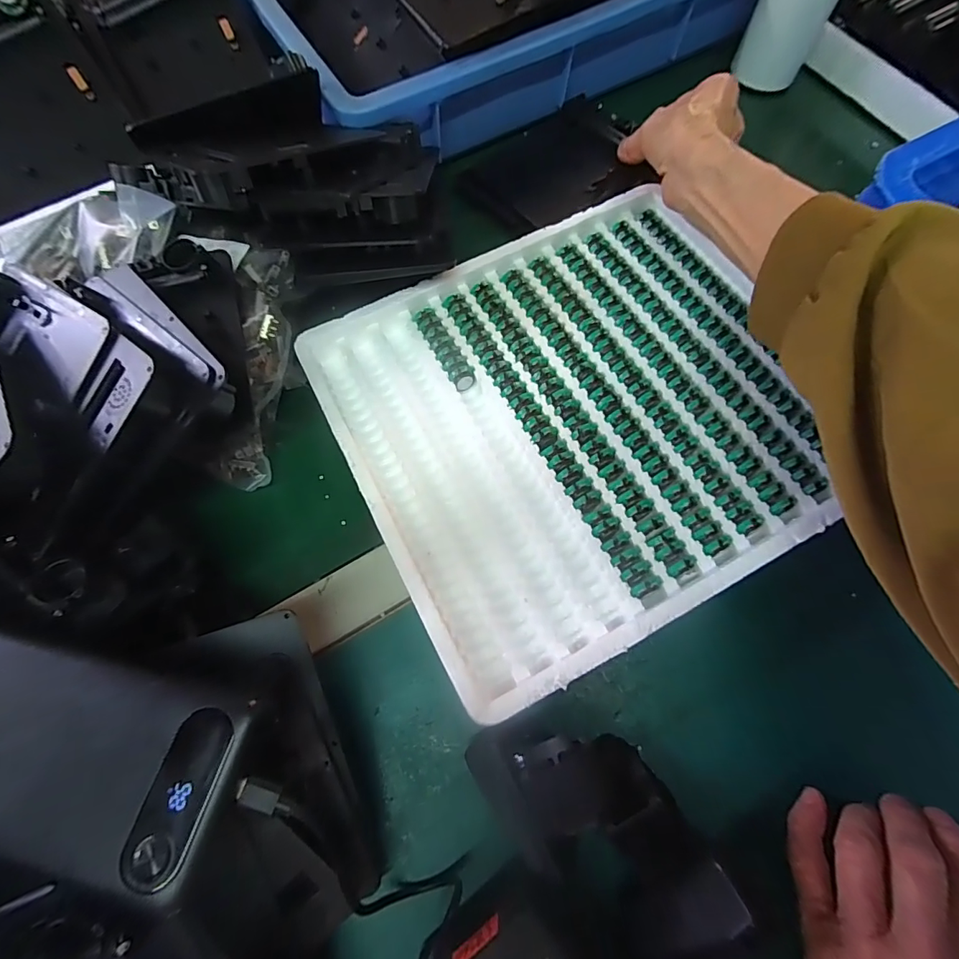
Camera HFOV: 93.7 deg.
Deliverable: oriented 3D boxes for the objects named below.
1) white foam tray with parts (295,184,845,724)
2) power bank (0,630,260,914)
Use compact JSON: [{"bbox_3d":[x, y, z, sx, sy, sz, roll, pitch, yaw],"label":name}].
[{"bbox_3d":[0.068,-0.054,0.301,0.300,0.034,0.277,-28,72,-7],"label":"white foam tray with parts"},{"bbox_3d":[-0.169,0.104,0.174,0.145,0.016,0.069,11,72,6],"label":"power bank"}]

